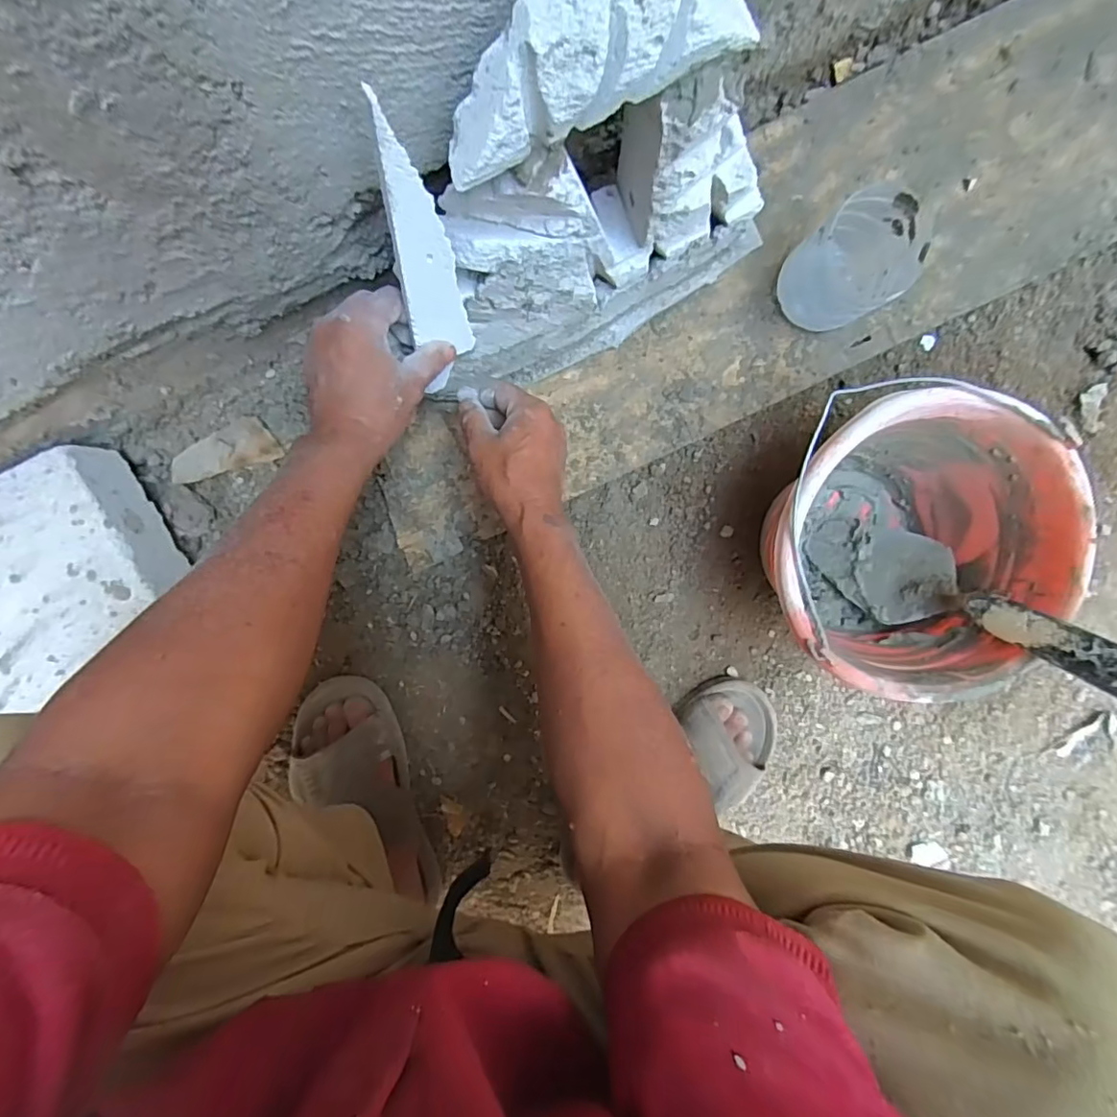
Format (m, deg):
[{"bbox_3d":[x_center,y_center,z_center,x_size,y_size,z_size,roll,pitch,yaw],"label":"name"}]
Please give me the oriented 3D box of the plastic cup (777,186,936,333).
[{"bbox_3d":[0.263,-0.262,0.489,0.090,0.096,0.089,0,97,-1],"label":"plastic cup"}]

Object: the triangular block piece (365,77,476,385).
[{"bbox_3d":[-0.090,-0.190,0.374,0.039,0.236,0.023,2,77,-1],"label":"triangular block piece"}]

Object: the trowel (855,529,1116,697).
[{"bbox_3d":[0.355,0.044,0.449,0.046,0.236,0.088,29,96,-27],"label":"trowel"}]

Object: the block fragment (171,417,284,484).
[{"bbox_3d":[-0.353,-0.114,0.570,0.119,0.010,0.047,-14,97,1],"label":"block fragment"}]

